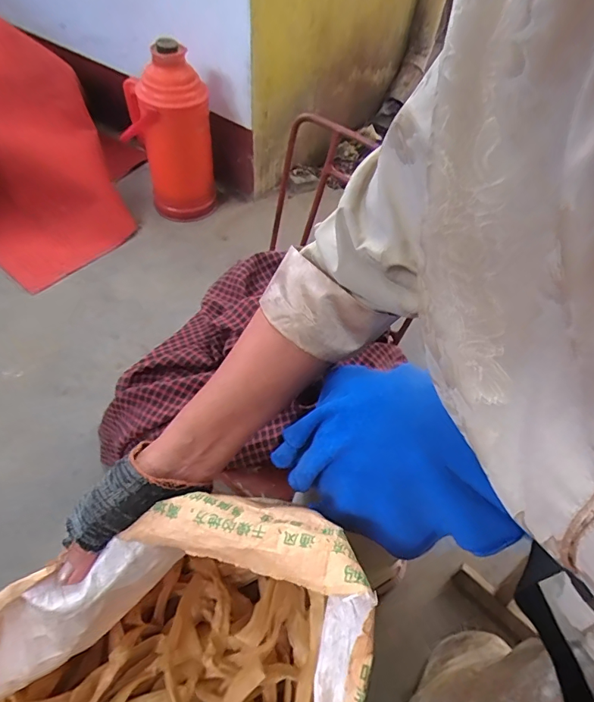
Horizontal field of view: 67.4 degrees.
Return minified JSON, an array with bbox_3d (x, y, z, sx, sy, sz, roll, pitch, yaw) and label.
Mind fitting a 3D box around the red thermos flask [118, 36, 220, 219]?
[{"bbox_3d":[-0.285,-0.477,1.017,0.182,0.375,0.139,-9,55,-11],"label":"red thermos flask"}]

